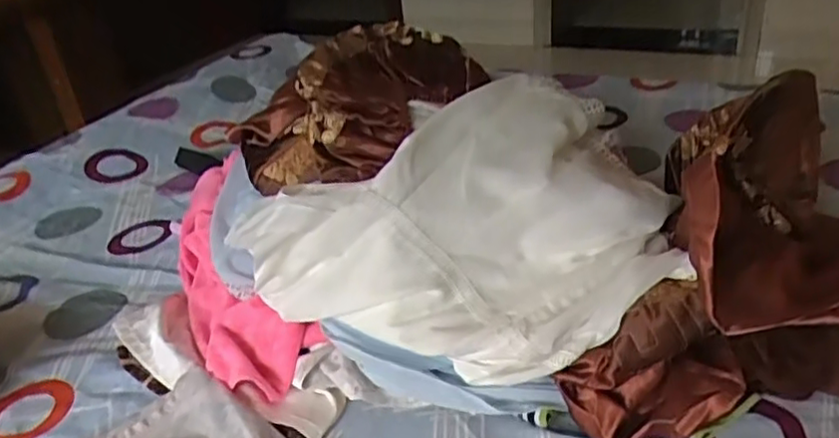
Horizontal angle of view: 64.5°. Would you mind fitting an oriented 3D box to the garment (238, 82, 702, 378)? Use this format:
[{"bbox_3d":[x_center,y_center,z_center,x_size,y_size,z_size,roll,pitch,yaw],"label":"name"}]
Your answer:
[{"bbox_3d":[0.064,0.003,0.676,0.441,0.163,0.282,-20,34,-21],"label":"garment"}]

